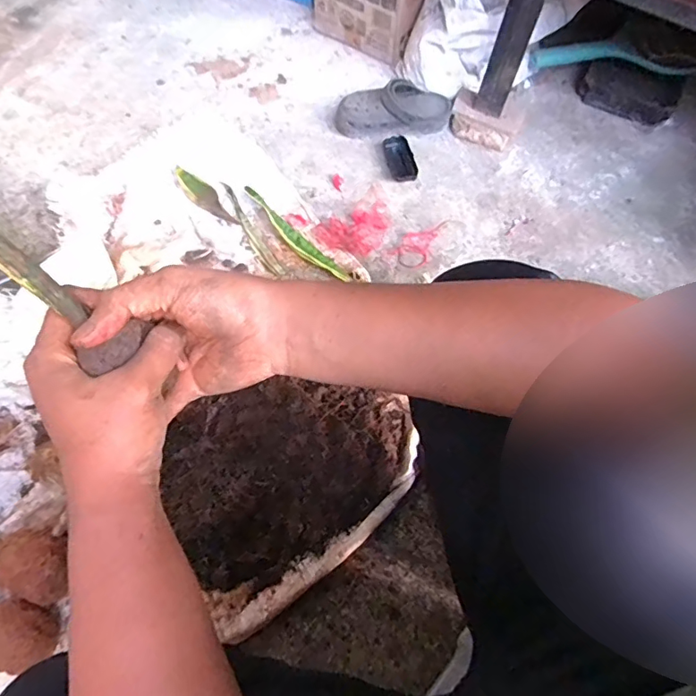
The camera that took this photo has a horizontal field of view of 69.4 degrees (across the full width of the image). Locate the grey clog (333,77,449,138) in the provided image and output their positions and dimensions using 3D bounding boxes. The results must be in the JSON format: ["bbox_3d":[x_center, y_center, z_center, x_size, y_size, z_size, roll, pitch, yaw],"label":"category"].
[{"bbox_3d":[0.093,-0.489,1.036,0.235,0.079,0.099,0,65,-2],"label":"grey clog"}]

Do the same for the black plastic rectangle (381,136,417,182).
[{"bbox_3d":[0.108,-0.388,1.023,0.050,0.025,0.106,-16,67,-9],"label":"black plastic rectangle"}]

